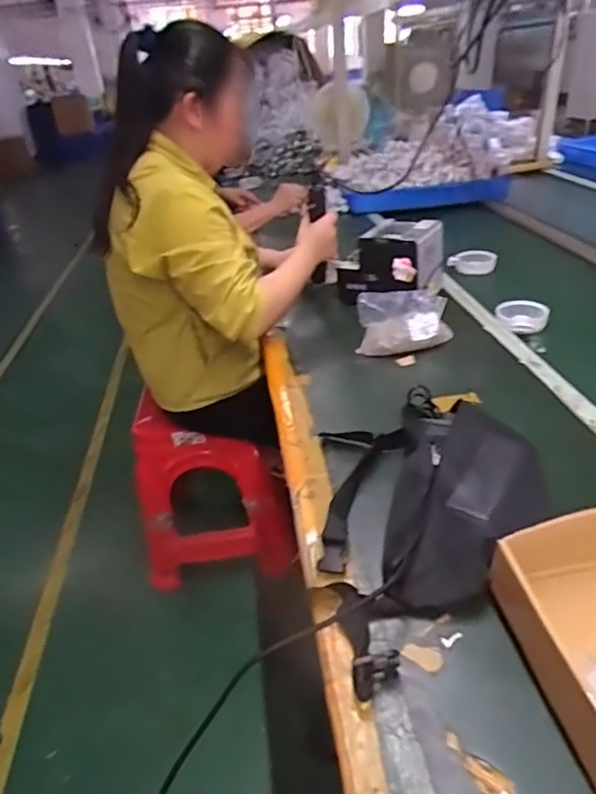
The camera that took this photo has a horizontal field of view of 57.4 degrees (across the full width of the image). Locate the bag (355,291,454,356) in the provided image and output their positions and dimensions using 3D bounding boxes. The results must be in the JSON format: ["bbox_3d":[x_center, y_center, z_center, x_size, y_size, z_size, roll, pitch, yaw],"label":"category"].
[{"bbox_3d":[0.186,-0.134,0.954,0.161,0.093,0.084,-3,32,6],"label":"bag"}]

